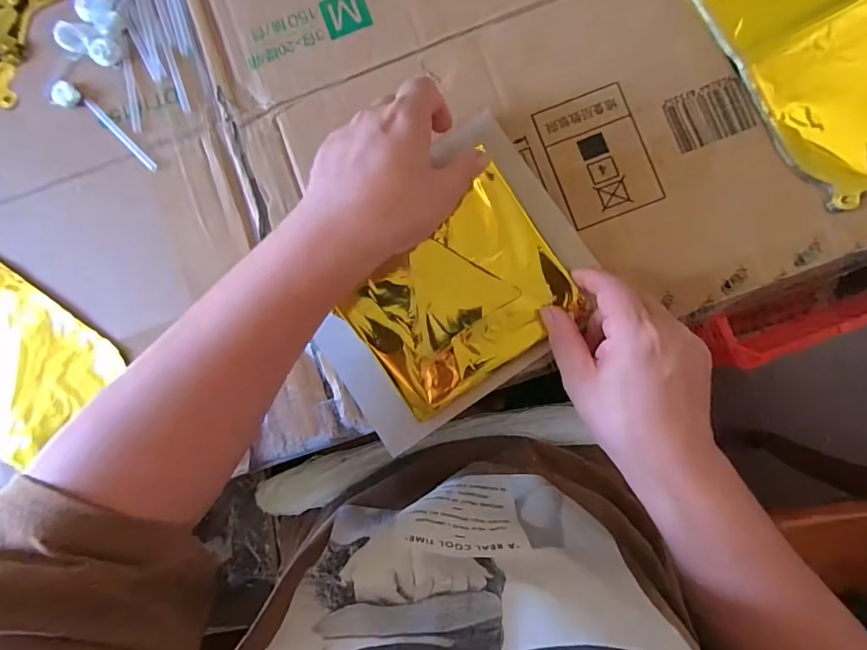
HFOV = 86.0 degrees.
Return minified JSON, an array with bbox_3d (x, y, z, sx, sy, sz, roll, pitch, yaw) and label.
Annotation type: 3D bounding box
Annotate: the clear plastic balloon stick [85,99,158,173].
[{"bbox_3d":[-0.234,-0.142,0.345,0.081,0.004,0.006,44,89,7],"label":"clear plastic balloon stick"}]

